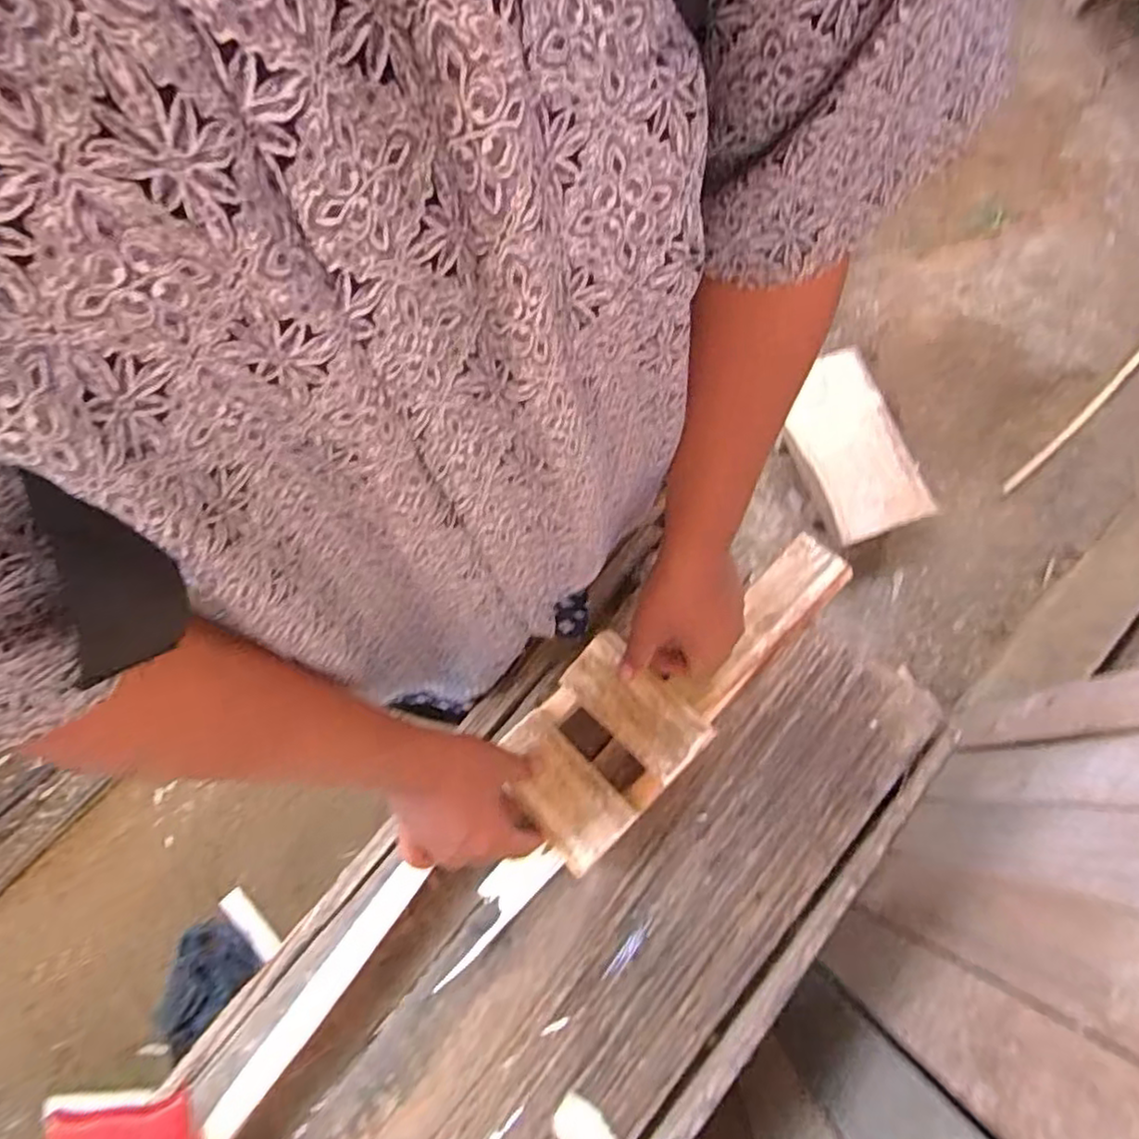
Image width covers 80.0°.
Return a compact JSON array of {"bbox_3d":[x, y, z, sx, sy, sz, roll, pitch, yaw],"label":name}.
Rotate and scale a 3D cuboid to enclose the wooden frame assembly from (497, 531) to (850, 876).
[{"bbox_3d":[0.099,0.091,0.579,0.336,0.045,0.127,-36,73,-12],"label":"wooden frame assembly"}]

